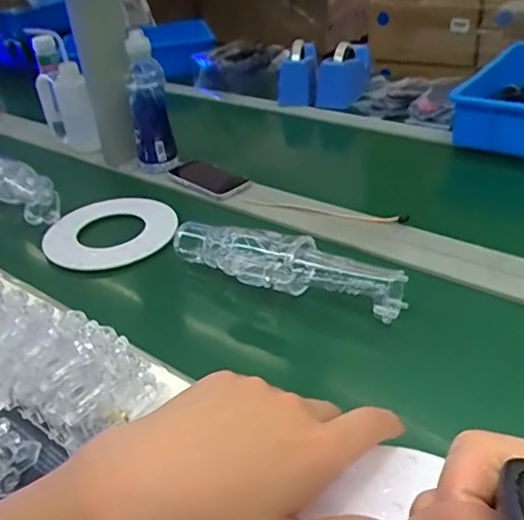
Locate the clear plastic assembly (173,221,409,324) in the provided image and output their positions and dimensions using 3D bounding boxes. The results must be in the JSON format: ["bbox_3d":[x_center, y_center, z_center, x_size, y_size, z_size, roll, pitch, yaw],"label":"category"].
[{"bbox_3d":[0.017,0.006,0.671,0.305,0.060,0.081,10,37,22],"label":"clear plastic assembly"}]

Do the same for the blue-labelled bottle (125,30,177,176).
[{"bbox_3d":[-0.191,-0.248,0.940,0.069,0.241,0.085,-11,34,-8],"label":"blue-labelled bottle"}]

